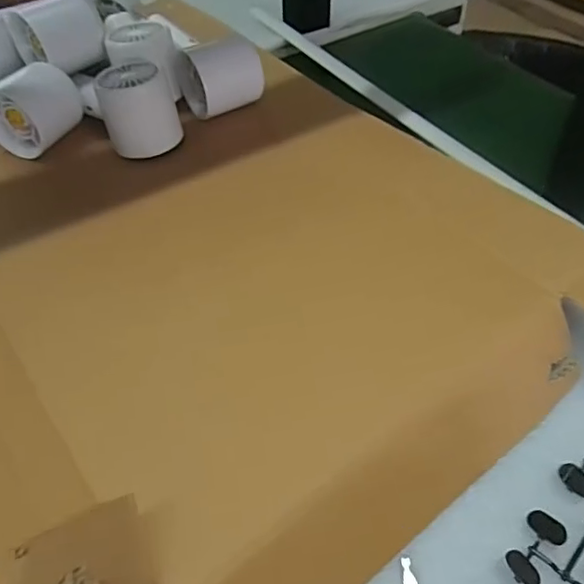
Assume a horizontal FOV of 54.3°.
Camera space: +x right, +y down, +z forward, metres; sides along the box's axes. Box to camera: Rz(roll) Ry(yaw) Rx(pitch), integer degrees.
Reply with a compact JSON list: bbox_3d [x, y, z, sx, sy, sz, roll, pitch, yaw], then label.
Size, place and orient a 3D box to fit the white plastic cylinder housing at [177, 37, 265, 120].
[{"bbox_3d":[-0.062,-0.184,0.477,0.056,0.058,0.061,-26,53,-20],"label":"white plastic cylinder housing"}]

